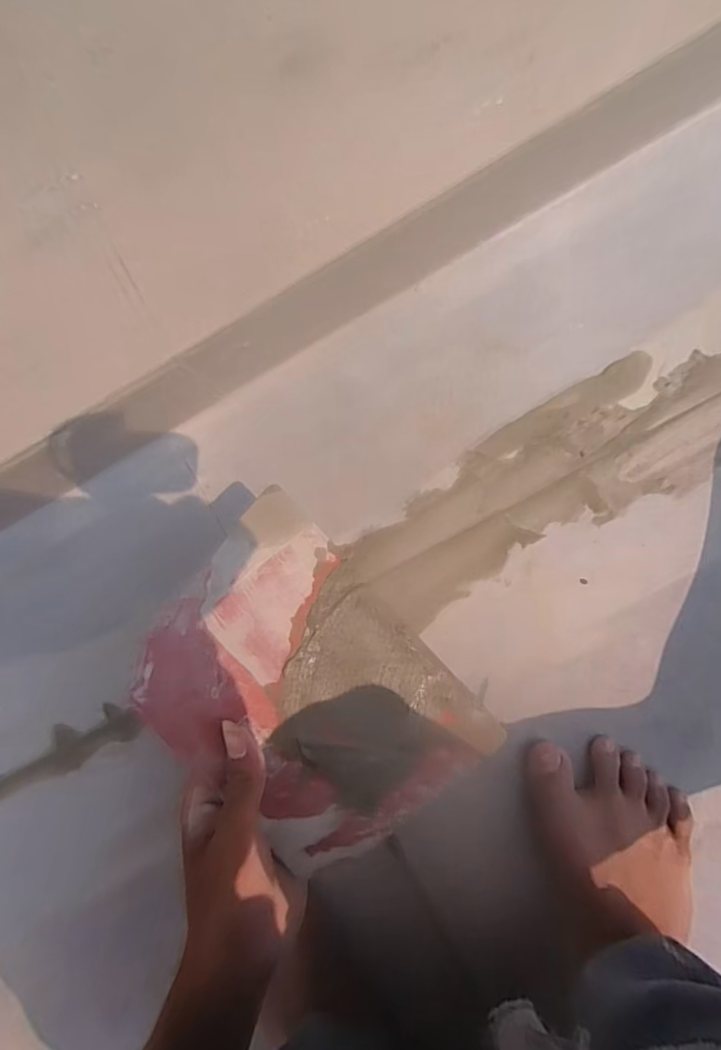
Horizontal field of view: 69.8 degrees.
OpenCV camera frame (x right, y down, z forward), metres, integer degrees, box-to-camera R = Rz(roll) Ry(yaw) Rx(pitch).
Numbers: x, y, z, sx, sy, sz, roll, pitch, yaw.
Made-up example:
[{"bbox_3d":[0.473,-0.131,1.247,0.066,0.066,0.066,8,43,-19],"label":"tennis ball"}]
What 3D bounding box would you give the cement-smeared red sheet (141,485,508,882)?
[{"bbox_3d":[-0.028,0.101,0.312,0.201,0.008,0.145,45,76,-2],"label":"cement-smeared red sheet"}]

